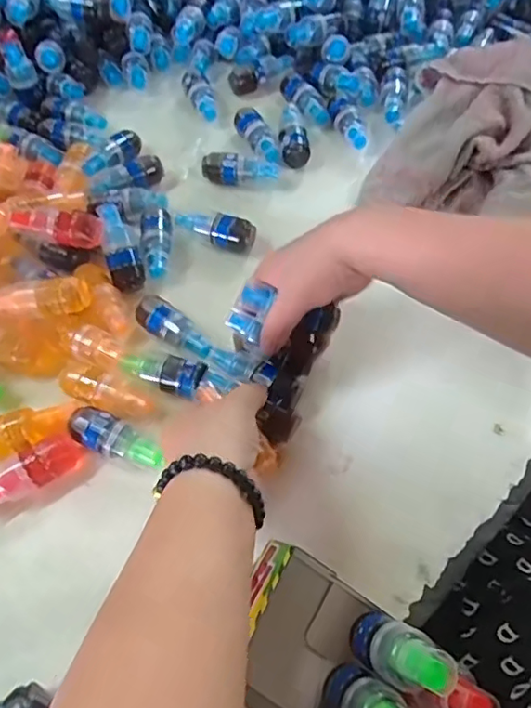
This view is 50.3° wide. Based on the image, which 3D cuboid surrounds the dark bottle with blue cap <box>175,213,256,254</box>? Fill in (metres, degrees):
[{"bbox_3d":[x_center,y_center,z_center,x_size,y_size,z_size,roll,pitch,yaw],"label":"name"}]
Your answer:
[{"bbox_3d":[-0.047,-0.117,0.537,0.076,0.026,0.024,16,63,8],"label":"dark bottle with blue cap"}]

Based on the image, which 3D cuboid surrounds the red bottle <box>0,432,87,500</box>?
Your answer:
[{"bbox_3d":[-0.176,0.088,0.422,0.077,0.031,0.030,-27,61,-13],"label":"red bottle"}]

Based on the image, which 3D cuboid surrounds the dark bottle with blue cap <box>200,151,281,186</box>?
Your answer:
[{"bbox_3d":[-0.026,-0.189,0.579,0.077,0.025,0.029,-1,62,0],"label":"dark bottle with blue cap"}]

